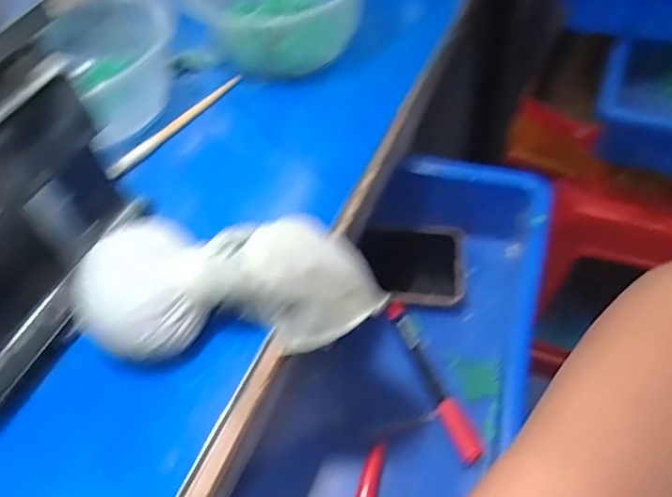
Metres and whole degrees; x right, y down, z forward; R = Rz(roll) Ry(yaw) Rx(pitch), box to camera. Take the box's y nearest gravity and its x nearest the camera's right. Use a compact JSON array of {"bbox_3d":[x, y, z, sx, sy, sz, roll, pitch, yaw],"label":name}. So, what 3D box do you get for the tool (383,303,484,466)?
[{"bbox_3d":[0.069,0.091,0.390,0.016,0.012,0.123,-20,54,-10],"label":"tool"}]

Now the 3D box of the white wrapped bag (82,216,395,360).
[{"bbox_3d":[-0.051,0.018,0.270,0.139,0.046,0.058,-8,53,-1],"label":"white wrapped bag"}]

